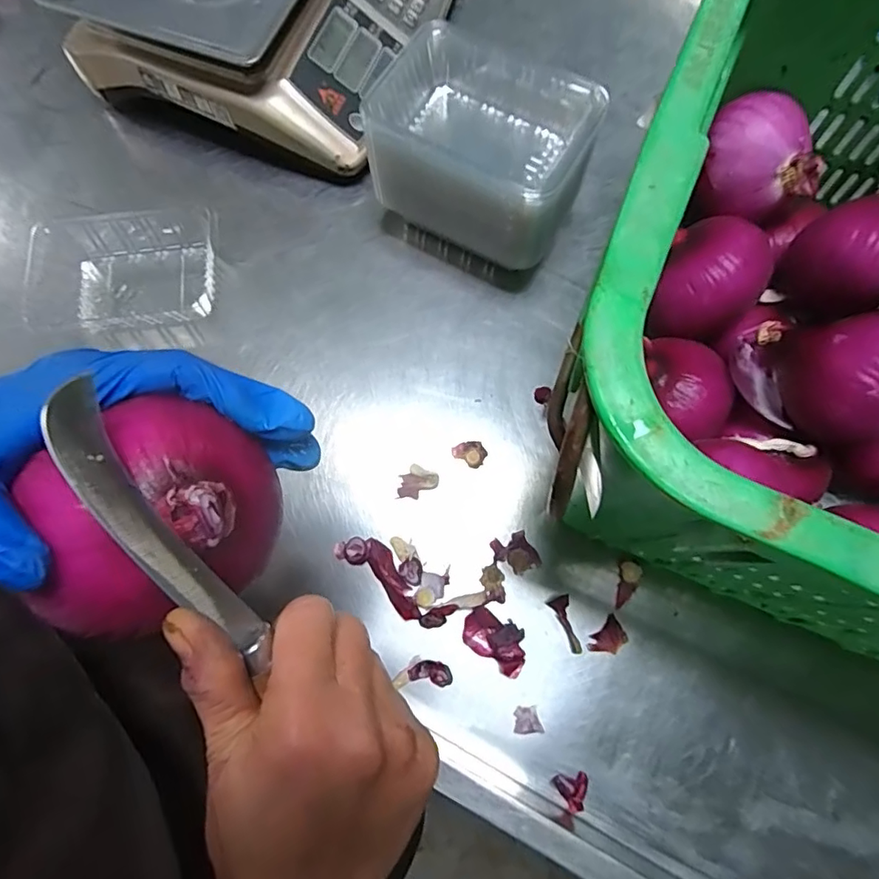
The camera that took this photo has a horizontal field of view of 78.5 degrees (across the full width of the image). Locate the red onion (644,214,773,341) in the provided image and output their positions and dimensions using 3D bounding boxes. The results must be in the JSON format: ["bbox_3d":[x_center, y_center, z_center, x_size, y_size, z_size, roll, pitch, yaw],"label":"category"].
[{"bbox_3d":[0.213,-0.123,0.426,0.080,0.069,0.079,0,75,2],"label":"red onion"}]

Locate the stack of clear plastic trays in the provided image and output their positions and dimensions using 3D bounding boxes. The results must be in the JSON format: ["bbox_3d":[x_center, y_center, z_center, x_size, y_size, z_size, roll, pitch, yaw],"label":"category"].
[{"bbox_3d":[0.039,-0.263,0.506,0.181,0.136,0.169,20,76,7],"label":"stack of clear plastic trays"}]

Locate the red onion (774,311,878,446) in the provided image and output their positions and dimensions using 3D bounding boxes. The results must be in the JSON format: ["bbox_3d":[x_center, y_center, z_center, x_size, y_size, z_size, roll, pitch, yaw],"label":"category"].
[{"bbox_3d":[0.290,-0.043,0.369,0.075,0.066,0.085,-12,75,-1],"label":"red onion"}]

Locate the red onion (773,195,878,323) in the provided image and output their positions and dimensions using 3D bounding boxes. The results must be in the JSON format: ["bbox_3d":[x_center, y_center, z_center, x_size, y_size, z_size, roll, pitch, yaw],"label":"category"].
[{"bbox_3d":[0.305,-0.137,0.400,0.073,0.076,0.070,0,75,2],"label":"red onion"}]

